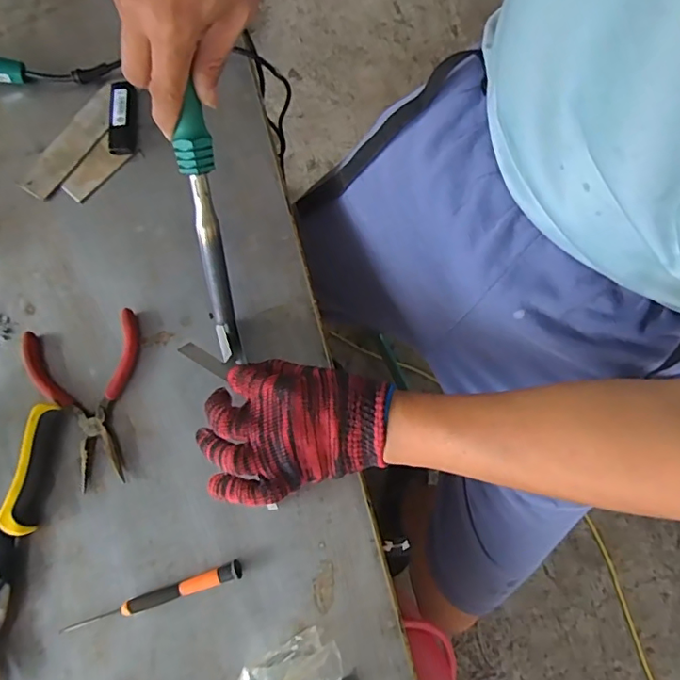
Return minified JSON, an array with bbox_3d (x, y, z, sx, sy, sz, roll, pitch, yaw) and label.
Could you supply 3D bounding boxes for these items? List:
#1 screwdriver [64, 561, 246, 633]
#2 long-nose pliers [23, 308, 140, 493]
[{"bbox_3d":[-0.150,0.207,0.420,0.144,0.011,0.013,-17,77,-5],"label":"screwdriver"},{"bbox_3d":[-0.220,0.052,0.458,0.097,0.015,0.143,-13,77,-4],"label":"long-nose pliers"}]

